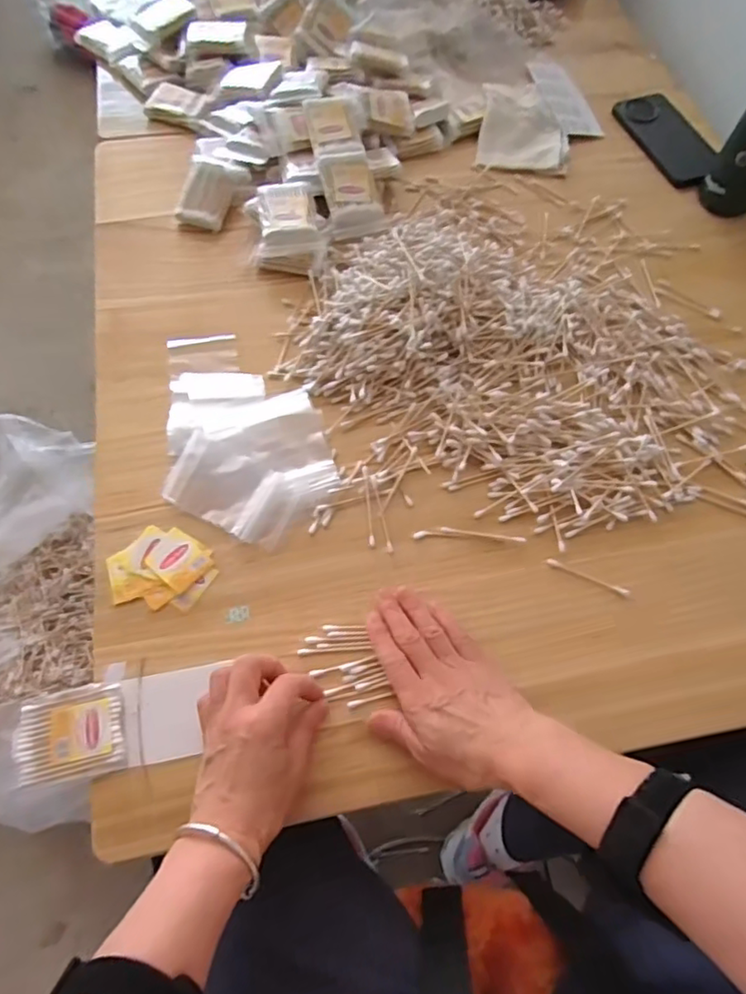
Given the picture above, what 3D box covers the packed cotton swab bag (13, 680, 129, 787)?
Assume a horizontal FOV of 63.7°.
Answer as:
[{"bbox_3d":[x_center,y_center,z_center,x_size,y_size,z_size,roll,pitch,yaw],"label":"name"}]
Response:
[{"bbox_3d":[-0.219,0.170,0.434,0.074,0.009,0.058,-9,65,-7],"label":"packed cotton swab bag"}]

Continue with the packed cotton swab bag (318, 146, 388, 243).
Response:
[{"bbox_3d":[-0.022,-0.323,0.639,0.057,0.021,0.098,-11,89,-6],"label":"packed cotton swab bag"}]

